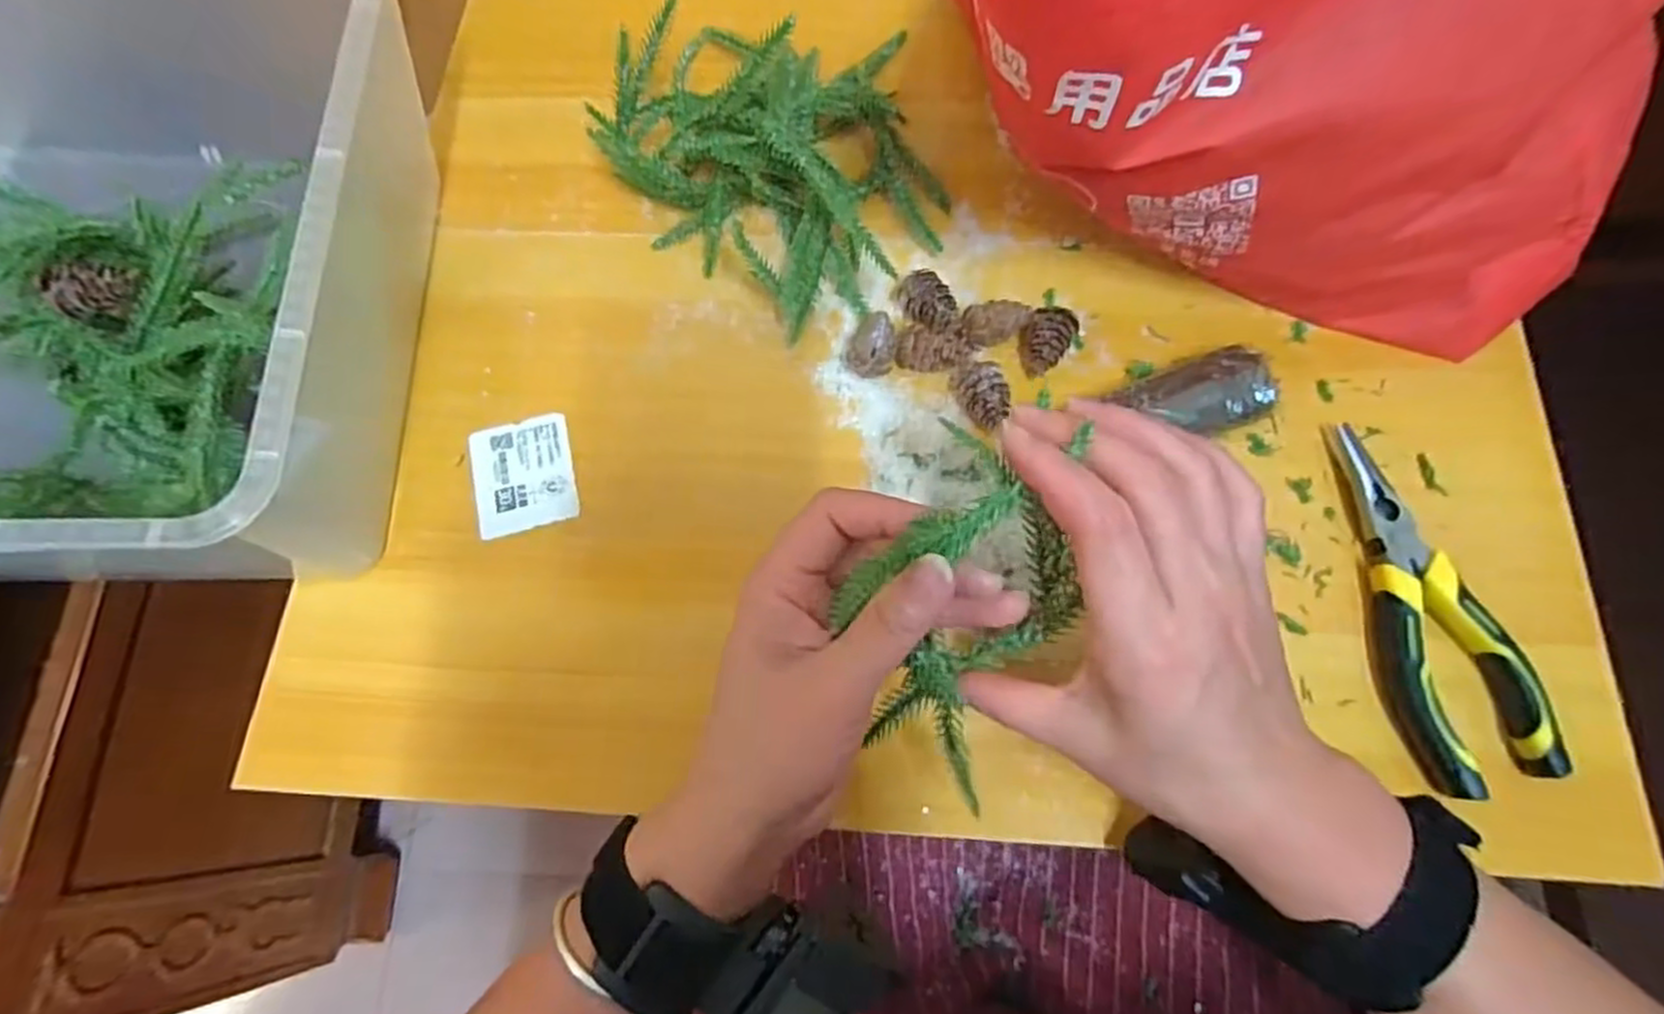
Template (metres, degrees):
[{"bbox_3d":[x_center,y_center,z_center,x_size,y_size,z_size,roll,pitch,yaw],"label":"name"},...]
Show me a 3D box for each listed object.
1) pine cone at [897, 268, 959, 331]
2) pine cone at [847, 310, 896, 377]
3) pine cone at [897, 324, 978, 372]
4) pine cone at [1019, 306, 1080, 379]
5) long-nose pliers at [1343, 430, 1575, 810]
[{"bbox_3d":[0.049,-0.103,0.389,0.022,0.016,0.038,-20,71,-4],"label":"pine cone"},{"bbox_3d":[0.021,-0.081,0.386,0.022,0.020,0.037,5,69,5],"label":"pine cone"},{"bbox_3d":[0.052,-0.078,0.382,0.040,0.023,0.023,5,71,5],"label":"pine cone"},{"bbox_3d":[0.105,-0.083,0.380,0.023,0.020,0.030,31,75,13],"label":"pine cone"},{"bbox_3d":[0.252,0.039,0.331,0.051,0.015,0.154,-11,71,-1],"label":"long-nose pliers"}]

